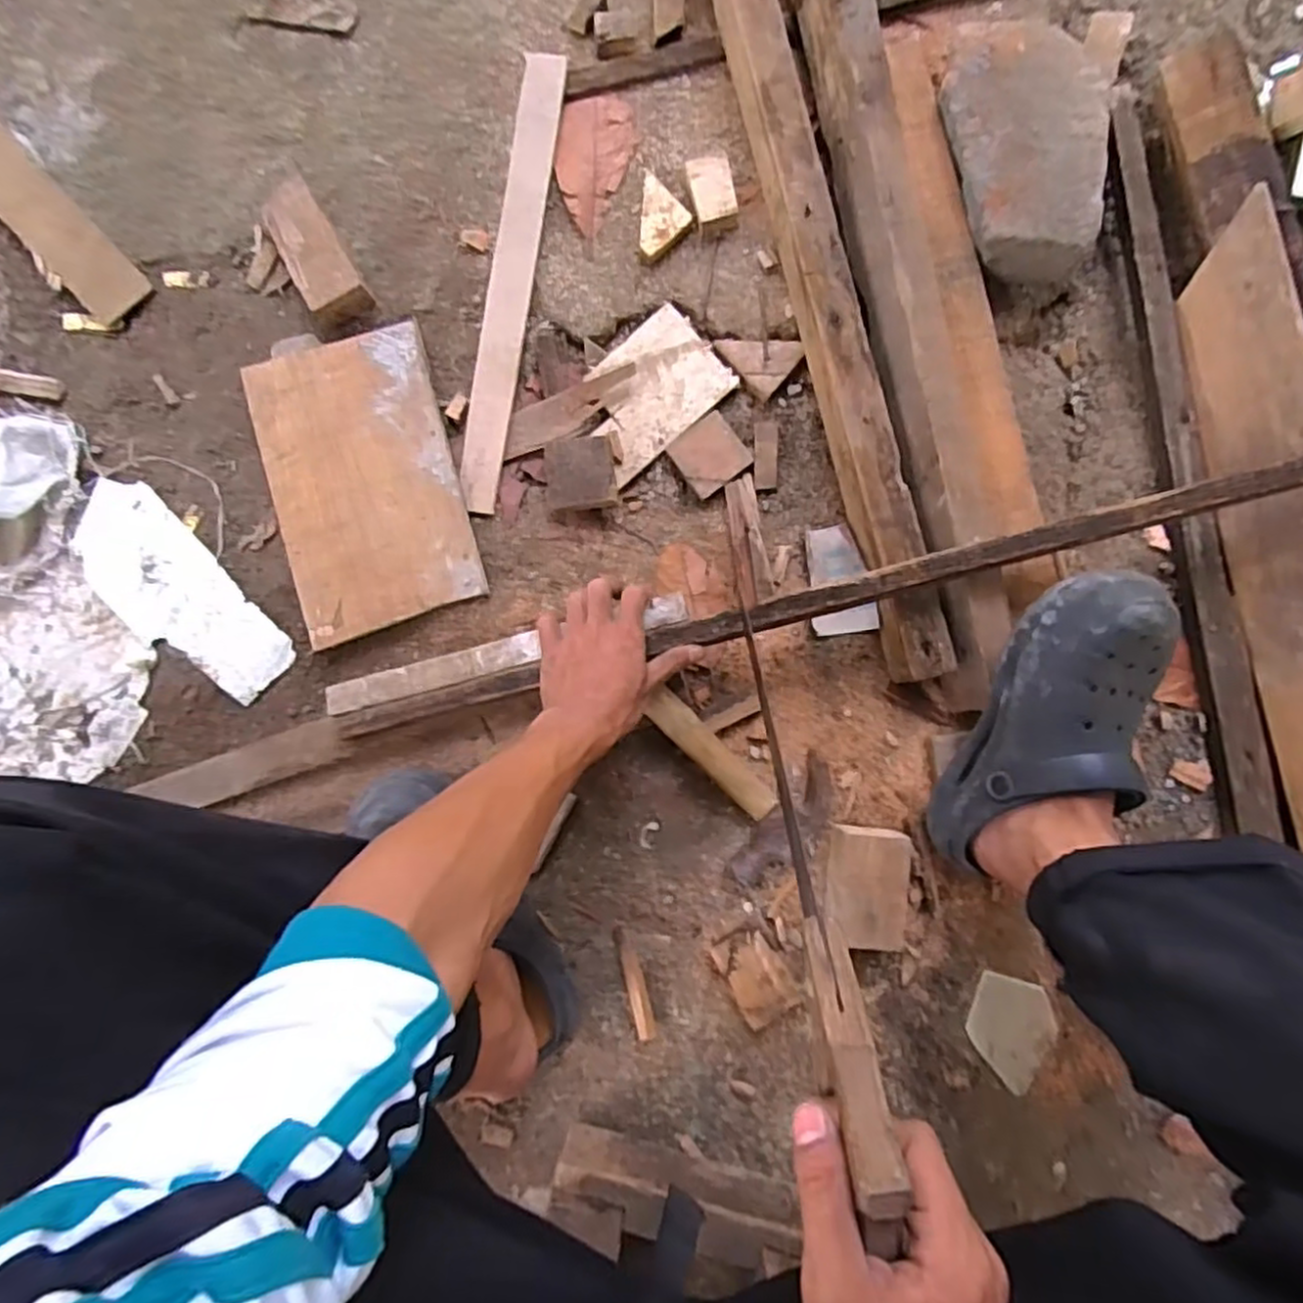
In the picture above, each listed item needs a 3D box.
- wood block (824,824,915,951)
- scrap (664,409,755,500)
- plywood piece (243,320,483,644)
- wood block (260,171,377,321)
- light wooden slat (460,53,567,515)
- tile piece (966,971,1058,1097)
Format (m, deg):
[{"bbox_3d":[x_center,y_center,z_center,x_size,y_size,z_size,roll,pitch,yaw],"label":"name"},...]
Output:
[{"bbox_3d":[0.189,0.204,0.639,0.068,0.045,0.103,8,88,1],"label":"wood block"},{"bbox_3d":[0.056,-0.185,0.686,0.061,0.012,0.060,-36,88,0],"label":"scrap"},{"bbox_3d":[-0.265,-0.156,0.678,0.168,0.015,0.261,-15,88,1],"label":"plywood piece"},{"bbox_3d":[-0.310,-0.365,0.675,0.053,0.043,0.128,-30,88,0],"label":"wood block"},{"bbox_3d":[-0.132,-0.346,0.688,0.042,0.013,0.427,9,88,2],"label":"light wooden slat"},{"bbox_3d":[0.318,0.340,0.652,0.072,0.010,0.093,19,89,2],"label":"tile piece"}]

